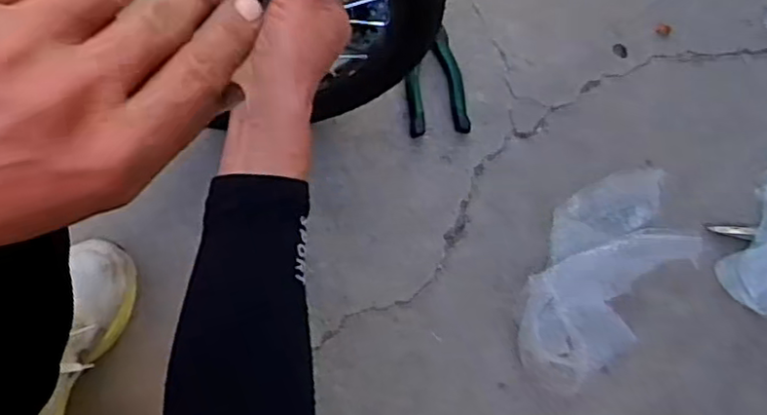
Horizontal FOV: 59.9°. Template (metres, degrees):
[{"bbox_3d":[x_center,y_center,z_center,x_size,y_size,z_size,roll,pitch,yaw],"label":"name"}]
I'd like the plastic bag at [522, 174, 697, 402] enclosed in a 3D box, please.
[{"bbox_3d":[0.257,0.082,0.779,0.173,0.078,0.275,42,84,1],"label":"plastic bag"}]

